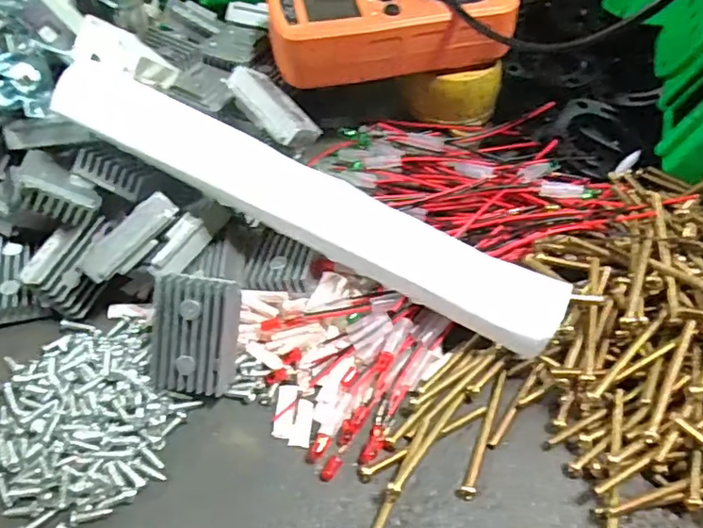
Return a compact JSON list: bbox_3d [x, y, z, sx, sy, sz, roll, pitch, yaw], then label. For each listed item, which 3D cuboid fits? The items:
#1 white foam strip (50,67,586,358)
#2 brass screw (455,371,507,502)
[{"bbox_3d":[-0.020,-0.026,0.233,0.223,0.024,0.026,27,56,3],"label":"white foam strip"},{"bbox_3d":[0.054,0.066,0.222,0.006,0.005,0.056,21,56,16],"label":"brass screw"}]

